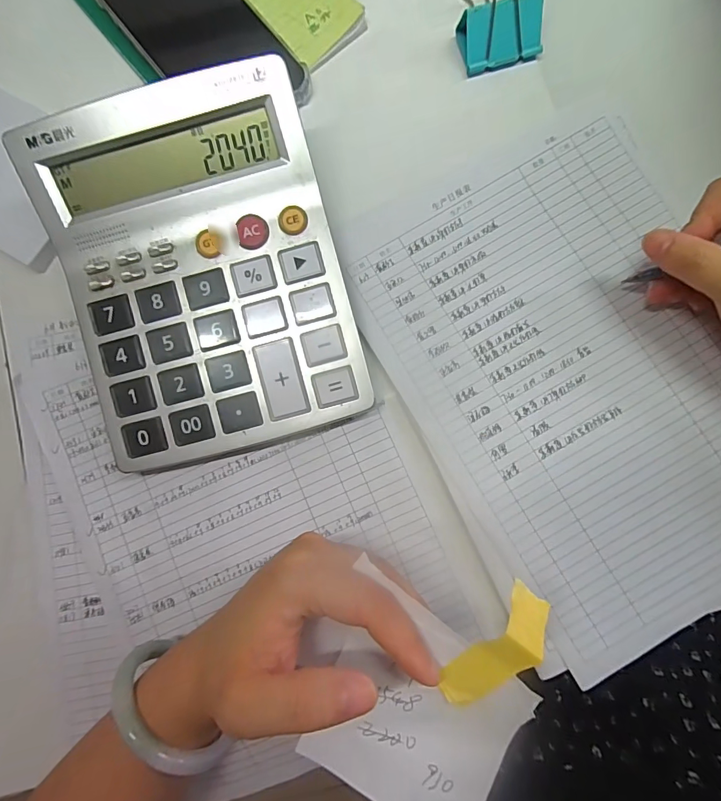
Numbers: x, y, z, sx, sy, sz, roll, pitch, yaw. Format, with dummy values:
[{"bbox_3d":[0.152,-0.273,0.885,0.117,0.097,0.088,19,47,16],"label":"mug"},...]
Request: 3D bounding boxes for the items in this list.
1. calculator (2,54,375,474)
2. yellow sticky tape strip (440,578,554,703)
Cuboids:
[{"bbox_3d":[-0.090,-0.069,0.242,0.157,0.061,0.193,-14,83,1],"label":"calculator"},{"bbox_3d":[0.056,0.105,0.175,0.021,0.018,0.056,42,95,6],"label":"yellow sticky tape strip"}]

